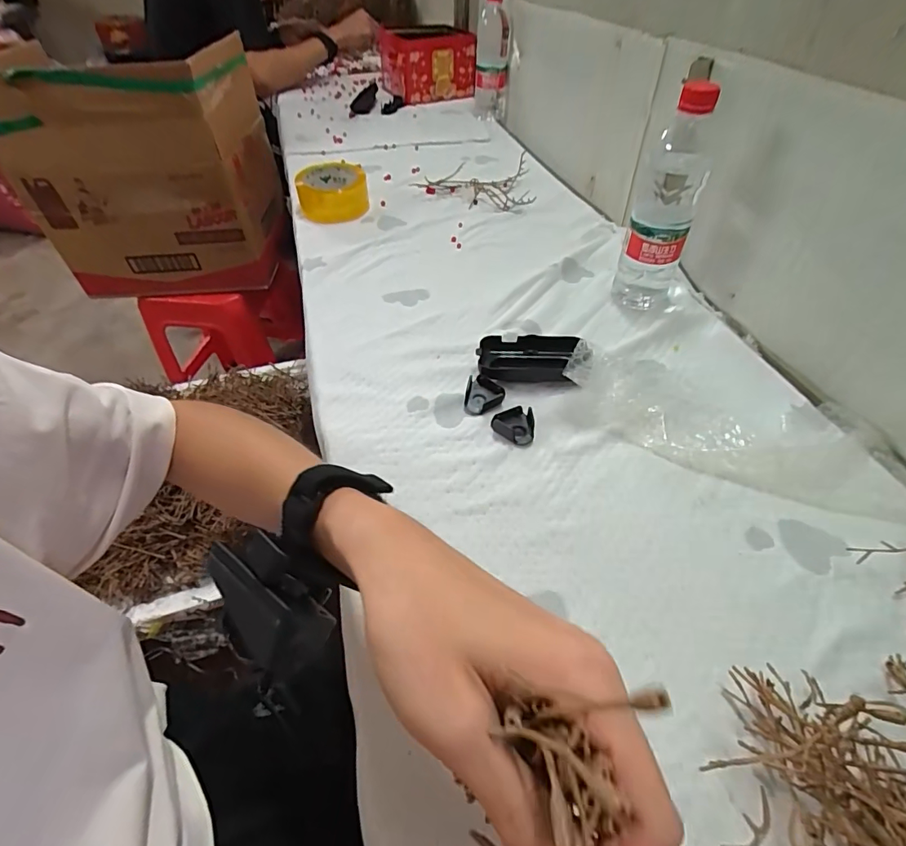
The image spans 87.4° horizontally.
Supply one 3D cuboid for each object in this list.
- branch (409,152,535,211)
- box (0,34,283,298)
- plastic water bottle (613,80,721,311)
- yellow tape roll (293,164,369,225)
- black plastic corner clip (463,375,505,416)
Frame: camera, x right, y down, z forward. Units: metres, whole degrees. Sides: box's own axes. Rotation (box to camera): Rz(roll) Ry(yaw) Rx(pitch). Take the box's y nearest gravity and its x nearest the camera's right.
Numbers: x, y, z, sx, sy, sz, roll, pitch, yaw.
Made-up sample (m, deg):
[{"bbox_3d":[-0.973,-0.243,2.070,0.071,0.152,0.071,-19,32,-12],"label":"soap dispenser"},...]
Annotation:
[{"bbox_3d":[0.034,-0.395,0.782,0.194,0.032,0.123,-5,47,-3],"label":"branch"},{"bbox_3d":[-0.647,-0.552,1.057,0.462,0.420,0.296,-4,48,-2],"label":"box"},{"bbox_3d":[0.226,-0.226,0.500,0.069,0.209,0.066,13,49,14],"label":"plastic water bottle"},{"bbox_3d":[-0.190,-0.365,0.754,0.108,0.051,0.104,-8,47,-5],"label":"yellow tape roll"},{"bbox_3d":[0.030,-0.027,0.452,0.035,0.015,0.038,8,48,10],"label":"black plastic corner clip"}]

